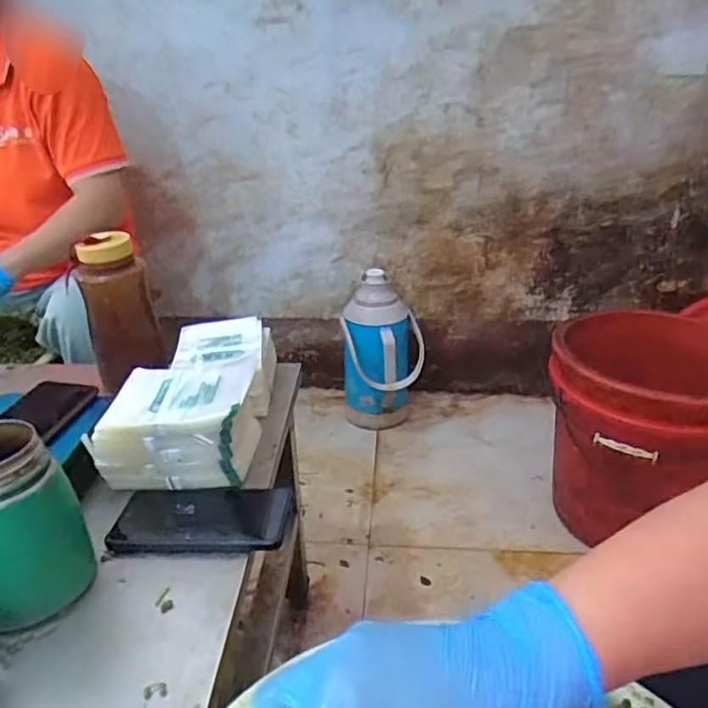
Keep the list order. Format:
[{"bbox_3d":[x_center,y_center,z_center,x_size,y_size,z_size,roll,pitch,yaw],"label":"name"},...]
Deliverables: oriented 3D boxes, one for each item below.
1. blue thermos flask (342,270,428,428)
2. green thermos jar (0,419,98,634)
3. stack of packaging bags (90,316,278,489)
[{"bbox_3d":[0.071,0.016,1.442,0.188,0.351,0.164,-3,28,-2],"label":"blue thermos flask"},{"bbox_3d":[-0.274,0.138,0.491,0.097,0.147,0.080,-17,31,-27],"label":"green thermos jar"},{"bbox_3d":[-0.183,0.042,0.731,0.150,0.092,0.263,0,28,3],"label":"stack of packaging bags"}]

